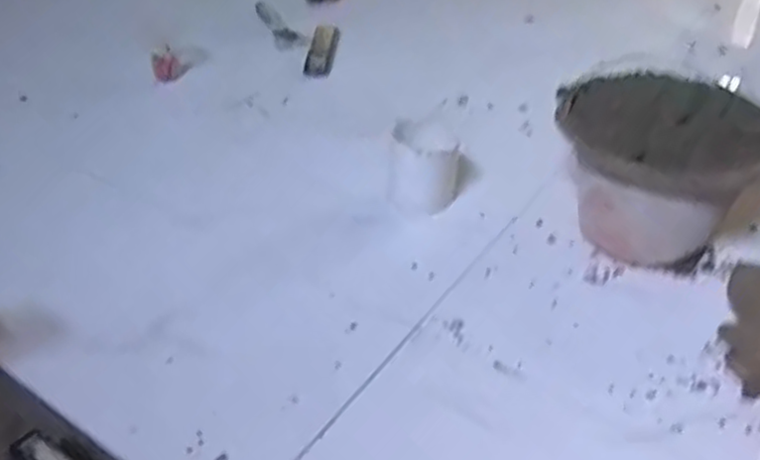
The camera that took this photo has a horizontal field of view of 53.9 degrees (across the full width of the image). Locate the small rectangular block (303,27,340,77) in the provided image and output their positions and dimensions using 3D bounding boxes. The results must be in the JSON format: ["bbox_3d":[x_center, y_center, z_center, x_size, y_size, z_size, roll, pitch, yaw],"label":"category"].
[{"bbox_3d":[-0.101,-0.318,1.324,0.048,0.021,0.171,3,37,4],"label":"small rectangular block"}]

